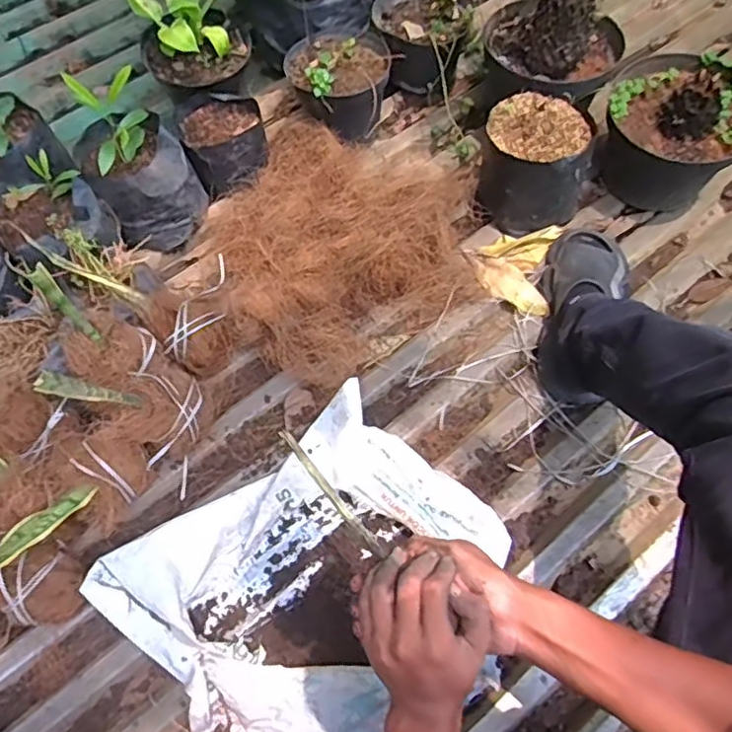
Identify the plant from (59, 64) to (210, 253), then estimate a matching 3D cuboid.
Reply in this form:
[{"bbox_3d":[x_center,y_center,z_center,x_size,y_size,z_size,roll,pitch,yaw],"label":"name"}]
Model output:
[{"bbox_3d":[-0.340,-0.299,0.914,0.150,0.221,0.176,-29,70,-16],"label":"plant"}]

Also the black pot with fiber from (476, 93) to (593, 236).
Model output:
[{"bbox_3d":[0.255,-0.301,0.933,0.172,0.135,0.137,19,66,5],"label":"black pot with fiber"}]

